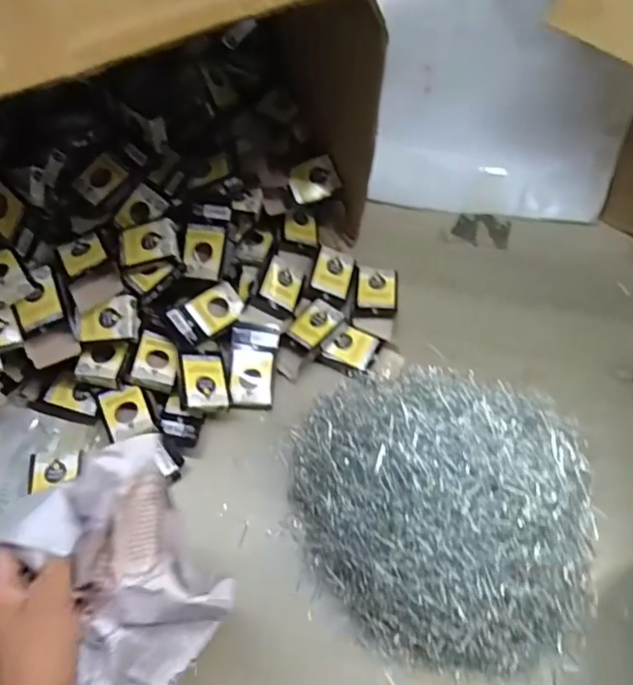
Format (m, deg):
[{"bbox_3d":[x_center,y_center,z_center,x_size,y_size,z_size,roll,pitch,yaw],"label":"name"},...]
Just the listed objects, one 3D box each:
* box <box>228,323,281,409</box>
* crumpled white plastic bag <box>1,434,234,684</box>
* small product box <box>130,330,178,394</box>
[{"bbox_3d":[-0.074,0.027,0.673,0.053,0.023,0.099,5,63,1],"label":"box"},{"bbox_3d":[-0.140,0.178,0.423,0.118,0.107,0.162,-27,67,-15],"label":"crumpled white plastic bag"},{"bbox_3d":[-0.182,0.022,0.651,0.049,0.019,0.062,11,63,4],"label":"small product box"}]

